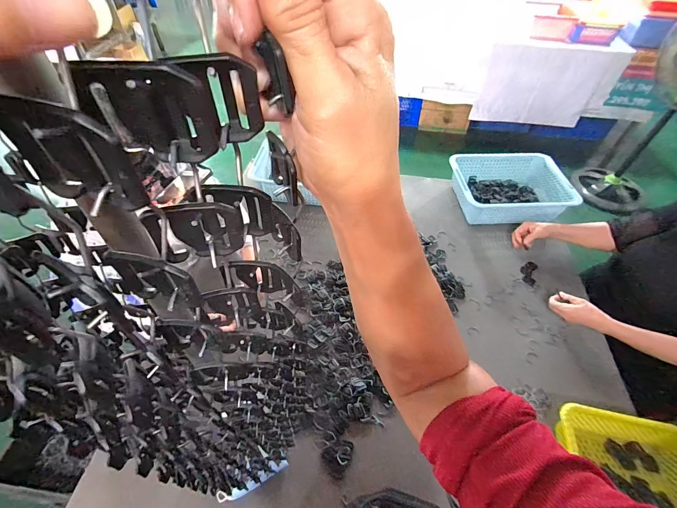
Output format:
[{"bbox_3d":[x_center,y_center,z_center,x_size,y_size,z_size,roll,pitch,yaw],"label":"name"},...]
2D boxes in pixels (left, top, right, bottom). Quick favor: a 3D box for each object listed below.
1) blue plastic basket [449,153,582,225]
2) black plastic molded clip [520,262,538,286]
[{"bbox_3d":[0.612,-0.233,1.162,0.391,0.115,0.310,3,51,1],"label":"blue plastic basket"},{"bbox_3d":[0.602,0.062,1.011,0.049,0.021,0.086,22,53,16],"label":"black plastic molded clip"}]

